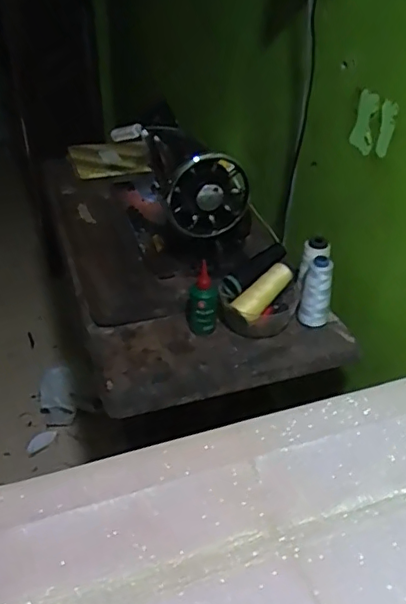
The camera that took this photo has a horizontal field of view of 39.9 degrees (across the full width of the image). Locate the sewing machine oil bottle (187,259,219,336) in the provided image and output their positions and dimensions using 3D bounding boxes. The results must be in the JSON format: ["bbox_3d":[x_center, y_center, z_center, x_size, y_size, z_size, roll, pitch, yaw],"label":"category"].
[{"bbox_3d":[-0.001,-0.003,0.837,0.045,0.114,0.039,-5,36,-7],"label":"sewing machine oil bottle"}]

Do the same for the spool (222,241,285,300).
[{"bbox_3d":[0.080,-0.052,0.868,0.118,0.034,0.035,-38,48,-19],"label":"spool"}]

